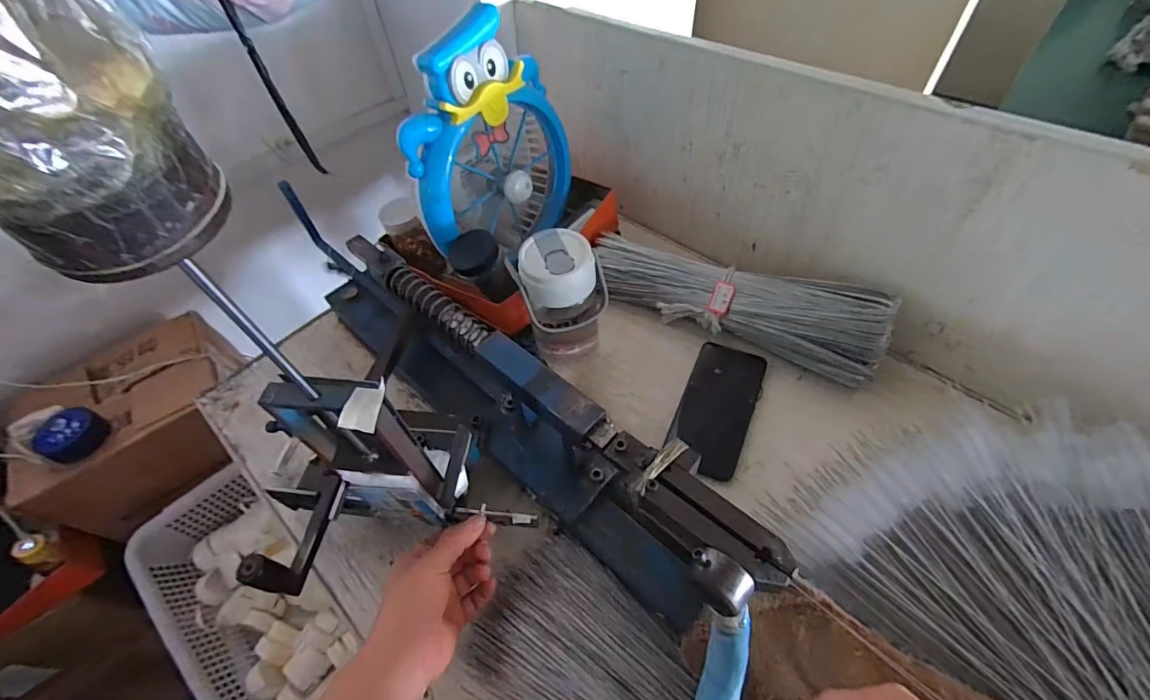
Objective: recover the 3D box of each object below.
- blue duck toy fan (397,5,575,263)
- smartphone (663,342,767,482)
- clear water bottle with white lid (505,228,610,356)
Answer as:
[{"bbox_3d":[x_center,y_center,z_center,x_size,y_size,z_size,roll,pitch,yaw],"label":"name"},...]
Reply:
[{"bbox_3d":[-0.107,-0.244,0.603,0.226,0.265,0.097,-37,60,-21],"label":"blue duck toy fan"},{"bbox_3d":[0.162,0.064,0.556,0.078,0.012,0.158,15,61,25],"label":"smartphone"},{"bbox_3d":[-0.016,-0.054,0.567,0.092,0.150,0.083,-24,56,-13],"label":"clear water bottle with white lid"}]

